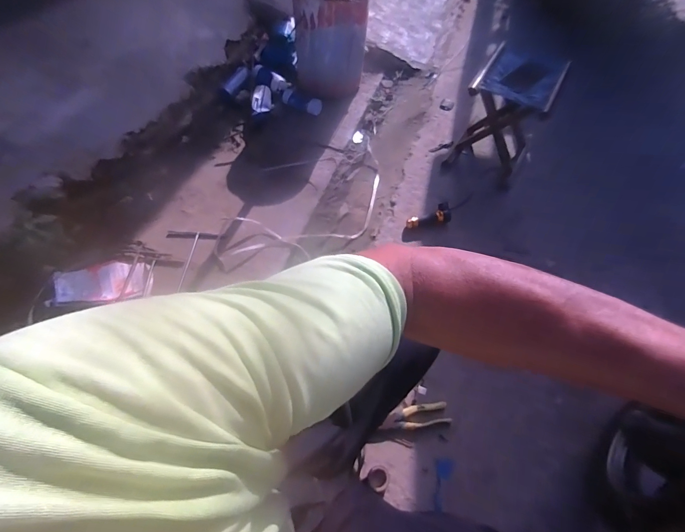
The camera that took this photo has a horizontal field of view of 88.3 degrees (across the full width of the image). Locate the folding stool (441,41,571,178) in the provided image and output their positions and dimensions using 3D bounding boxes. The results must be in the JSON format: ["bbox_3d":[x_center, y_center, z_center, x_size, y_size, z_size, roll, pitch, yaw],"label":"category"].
[{"bbox_3d":[0.524,-0.480,1.178,0.227,0.320,0.287,27,62,14],"label":"folding stool"}]

